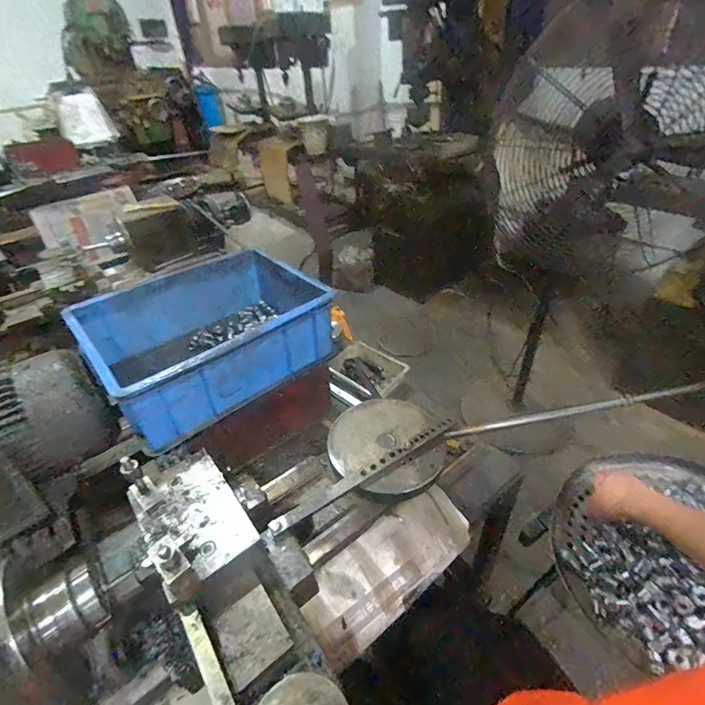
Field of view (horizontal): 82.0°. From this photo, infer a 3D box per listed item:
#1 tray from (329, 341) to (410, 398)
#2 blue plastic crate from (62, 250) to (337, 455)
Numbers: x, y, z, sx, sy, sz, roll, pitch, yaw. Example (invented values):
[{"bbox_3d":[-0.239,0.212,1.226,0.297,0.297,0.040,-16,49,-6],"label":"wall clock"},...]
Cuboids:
[{"bbox_3d":[0.031,0.047,0.986,0.188,0.044,0.134,22,45,30],"label":"tray"},{"bbox_3d":[-0.259,-0.053,0.809,0.457,0.141,0.324,-32,45,-30],"label":"blue plastic crate"}]

